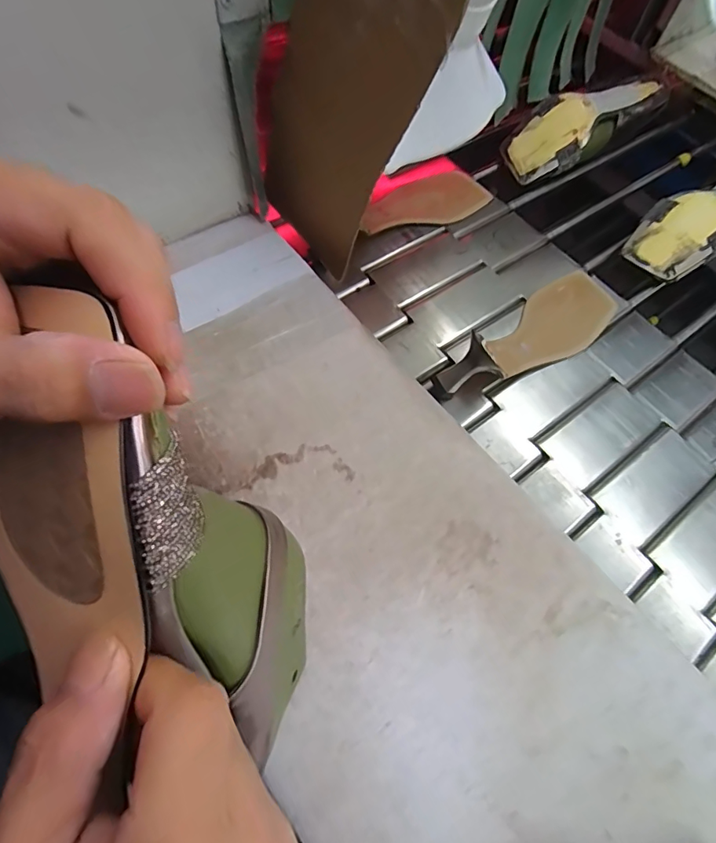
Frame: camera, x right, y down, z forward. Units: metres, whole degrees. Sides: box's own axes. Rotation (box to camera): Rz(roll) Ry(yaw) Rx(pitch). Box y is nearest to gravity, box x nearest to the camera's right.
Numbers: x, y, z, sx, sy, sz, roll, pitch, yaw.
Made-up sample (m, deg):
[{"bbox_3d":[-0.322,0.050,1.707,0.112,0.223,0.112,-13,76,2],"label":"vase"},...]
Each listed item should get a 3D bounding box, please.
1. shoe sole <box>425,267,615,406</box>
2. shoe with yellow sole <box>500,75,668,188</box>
[{"bbox_3d":[0.183,-0.092,0.473,0.246,0.065,0.080,-40,74,-18],"label":"shoe sole"},{"bbox_3d":[0.295,-0.393,0.631,0.219,0.055,0.080,-33,72,-16],"label":"shoe with yellow sole"}]

